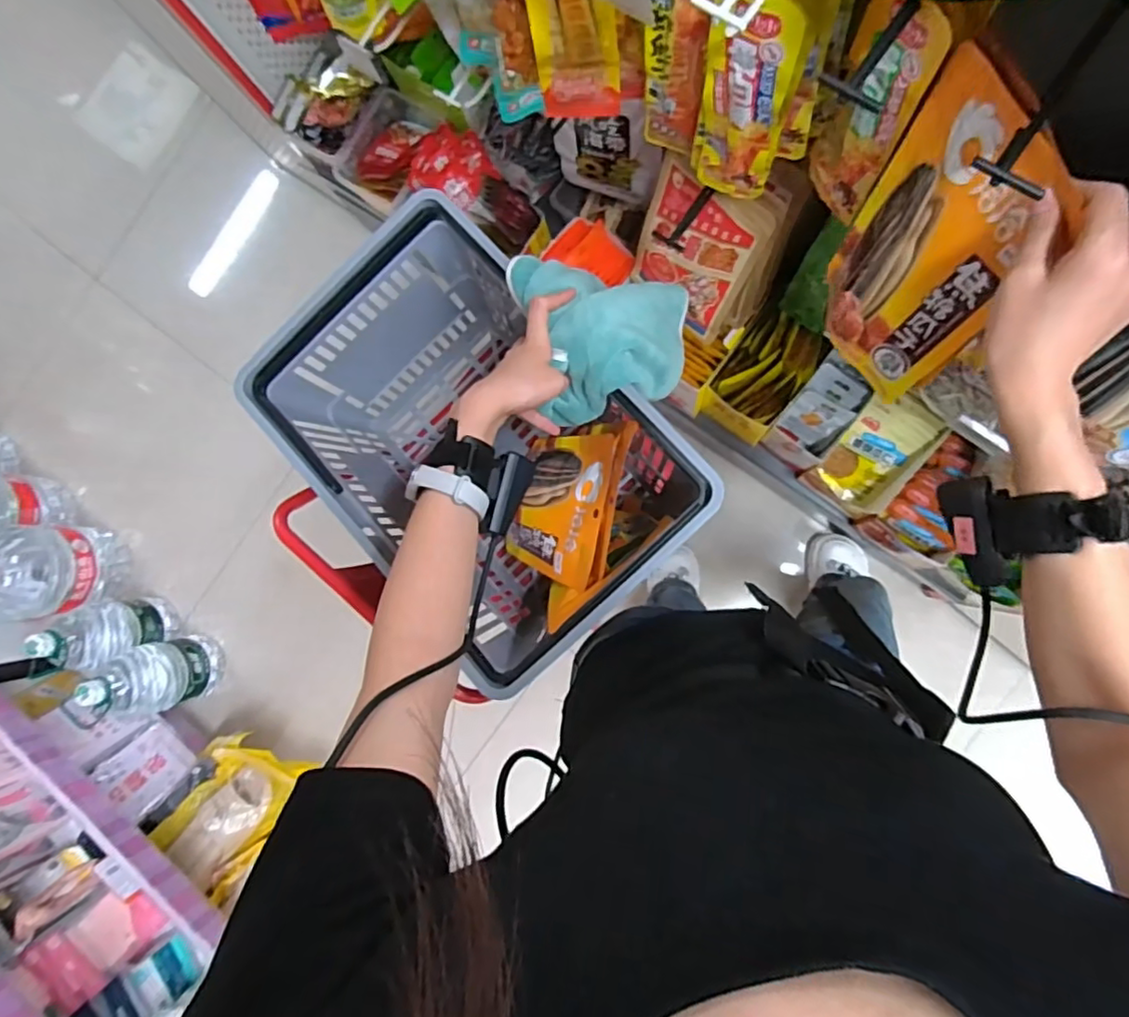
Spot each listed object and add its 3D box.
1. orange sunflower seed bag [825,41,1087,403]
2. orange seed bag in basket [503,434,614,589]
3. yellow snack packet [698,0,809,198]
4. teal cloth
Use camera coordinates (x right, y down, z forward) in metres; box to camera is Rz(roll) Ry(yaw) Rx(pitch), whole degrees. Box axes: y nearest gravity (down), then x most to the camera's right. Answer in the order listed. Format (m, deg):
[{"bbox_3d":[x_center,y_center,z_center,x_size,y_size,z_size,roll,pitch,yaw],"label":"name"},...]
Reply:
[{"bbox_3d":[0.265,-0.193,0.460,0.022,0.206,0.147,-10,70,-11],"label":"orange sunflower seed bag"},{"bbox_3d":[-0.010,-0.004,0.652,0.025,0.191,0.147,15,89,-30],"label":"orange seed bag in basket"},{"bbox_3d":[0.150,-0.334,0.520,0.068,0.208,0.025,20,90,10],"label":"yellow snack packet"},{"bbox_3d":[0.039,-0.160,0.600,0.157,0.132,0.149,-4,86,9],"label":"teal cloth"}]

